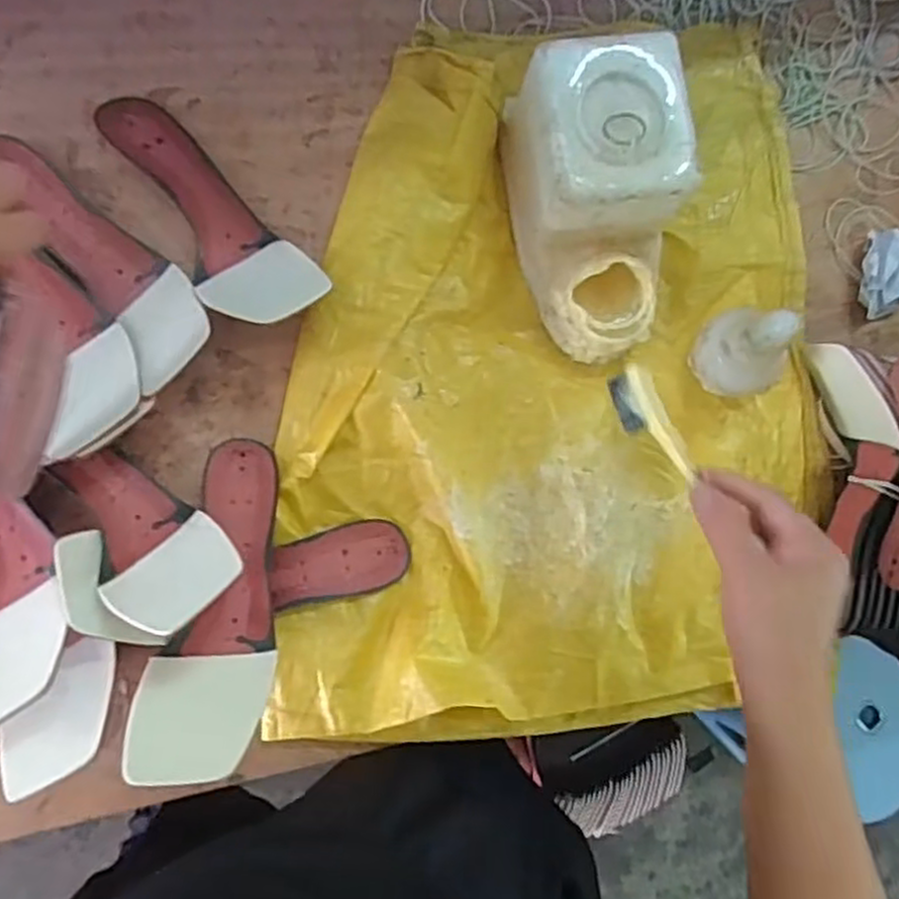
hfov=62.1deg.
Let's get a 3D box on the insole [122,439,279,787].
[{"bbox_3d":[-0.163,0.111,0.540,0.082,0.043,0.239,8,63,-7],"label":"insole"}]

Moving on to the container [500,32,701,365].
[{"bbox_3d":[0.111,-0.177,0.558,0.113,0.119,0.206,-9,88,-7],"label":"container"}]

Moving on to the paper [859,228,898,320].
[{"bbox_3d":[0.370,-0.151,0.636,0.030,0.033,0.072,0,87,-7],"label":"paper"}]

